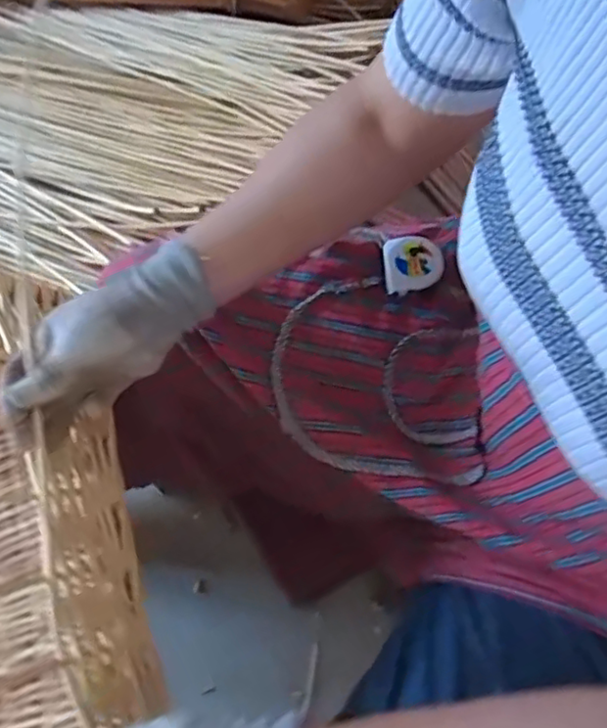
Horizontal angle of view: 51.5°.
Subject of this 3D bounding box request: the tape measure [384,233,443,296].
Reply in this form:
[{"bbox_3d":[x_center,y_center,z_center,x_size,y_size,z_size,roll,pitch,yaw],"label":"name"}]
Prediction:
[{"bbox_3d":[0.096,-0.090,0.555,0.050,0.012,0.054,-3,63,-3],"label":"tape measure"}]

